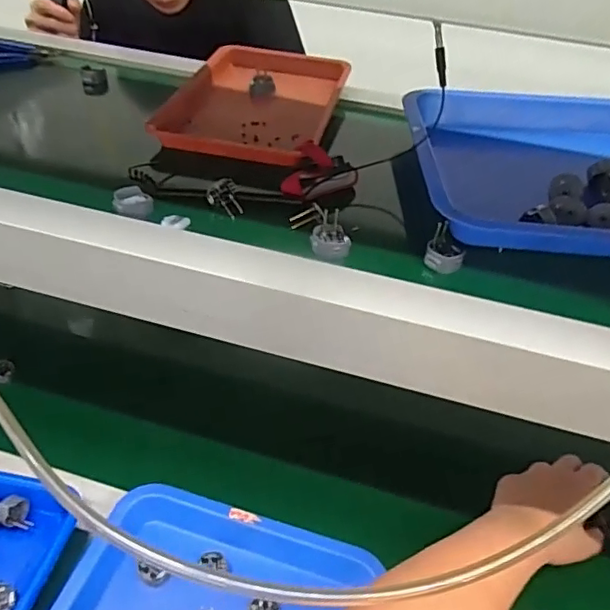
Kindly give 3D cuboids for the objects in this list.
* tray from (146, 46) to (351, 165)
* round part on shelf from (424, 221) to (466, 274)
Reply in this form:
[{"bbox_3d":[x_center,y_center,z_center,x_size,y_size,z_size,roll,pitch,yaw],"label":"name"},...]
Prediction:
[{"bbox_3d":[-0.045,-0.219,0.586,0.153,0.027,0.234,10,40,4],"label":"tray"},{"bbox_3d":[0.100,-0.038,0.396,0.026,0.029,0.029,19,41,14],"label":"round part on shelf"}]

